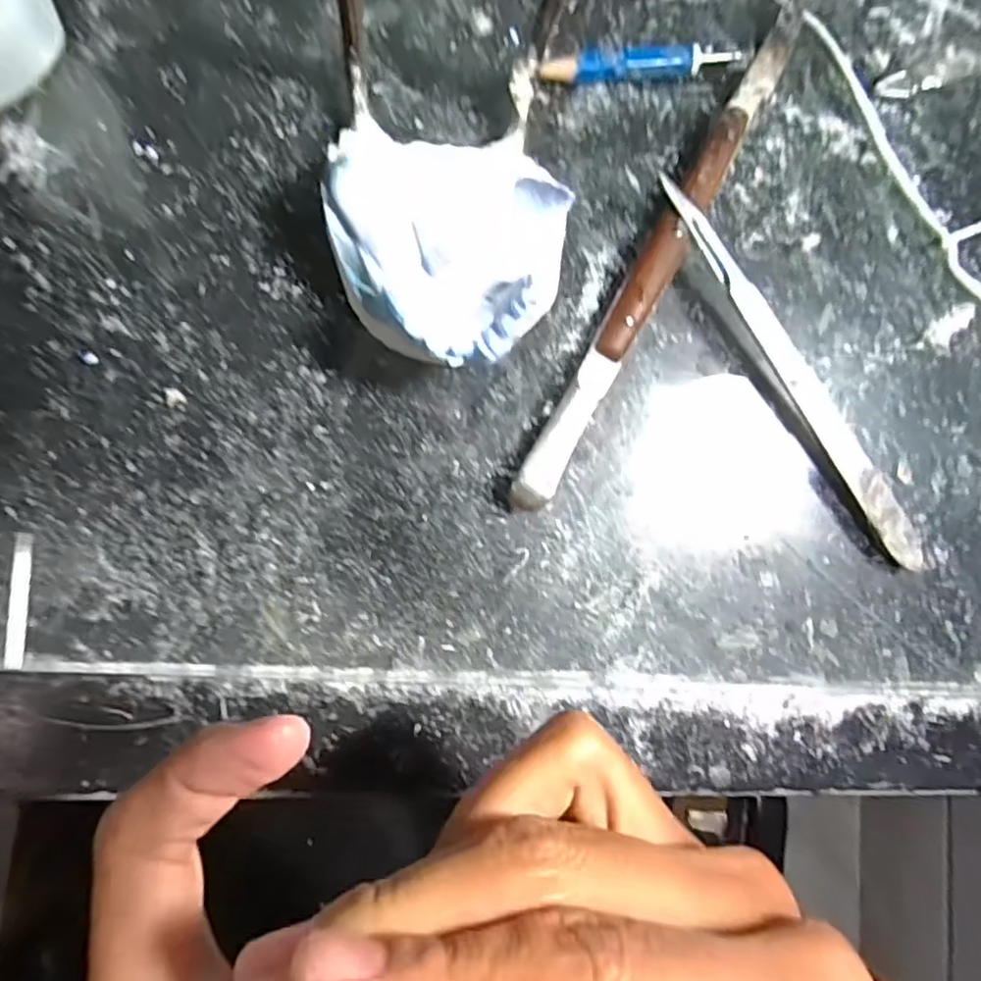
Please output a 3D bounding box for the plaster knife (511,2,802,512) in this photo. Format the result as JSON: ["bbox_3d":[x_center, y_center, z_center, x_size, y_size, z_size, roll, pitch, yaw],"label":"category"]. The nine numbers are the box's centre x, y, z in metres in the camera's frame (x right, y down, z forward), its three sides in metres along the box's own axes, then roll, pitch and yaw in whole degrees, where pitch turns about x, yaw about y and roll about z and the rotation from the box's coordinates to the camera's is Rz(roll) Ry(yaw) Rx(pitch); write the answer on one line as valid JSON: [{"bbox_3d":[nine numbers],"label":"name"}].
[{"bbox_3d":[0.050,-0.069,0.188,0.012,0.008,0.168,30,84,-7],"label":"plaster knife"}]

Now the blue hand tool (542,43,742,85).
[{"bbox_3d":[0.043,-0.126,0.189,0.060,0.008,0.011,-10,90,-9],"label":"blue hand tool"}]

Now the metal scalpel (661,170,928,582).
[{"bbox_3d":[0.092,-0.033,0.192,0.013,0.010,0.134,-36,94,-8],"label":"metal scalpel"}]

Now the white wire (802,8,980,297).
[{"bbox_3d":[0.166,-0.096,0.206,0.061,0.009,0.157,-32,93,-8],"label":"white wire"}]

